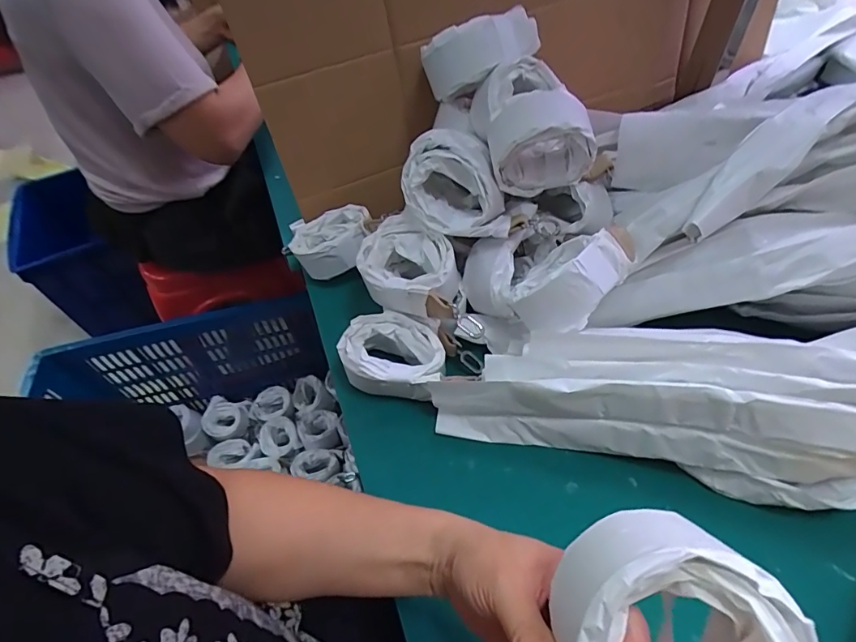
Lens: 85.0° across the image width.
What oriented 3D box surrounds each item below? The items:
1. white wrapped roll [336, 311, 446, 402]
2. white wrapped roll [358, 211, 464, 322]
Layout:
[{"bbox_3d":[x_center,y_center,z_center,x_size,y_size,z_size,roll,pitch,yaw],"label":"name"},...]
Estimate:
[{"bbox_3d":[-0.032,0.035,0.474,0.102,0.046,0.071,8,54,11],"label":"white wrapped roll"},{"bbox_3d":[-0.019,-0.051,0.486,0.109,0.056,0.085,29,60,24],"label":"white wrapped roll"}]

